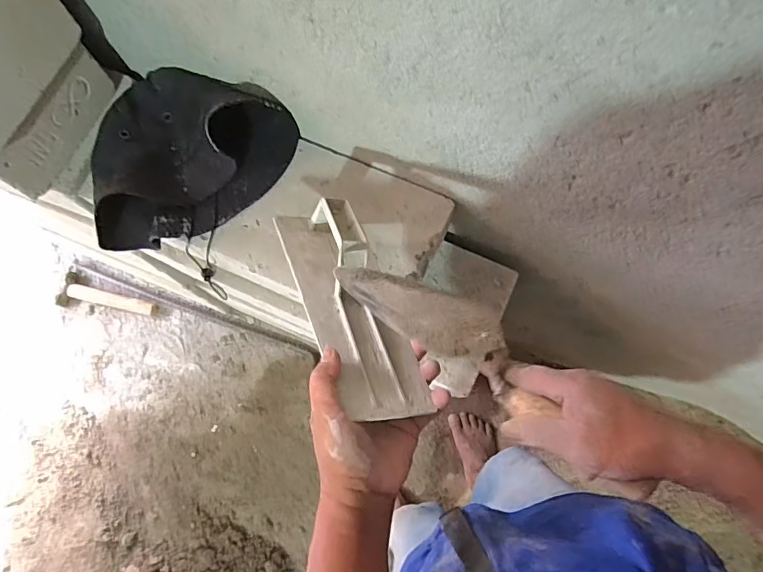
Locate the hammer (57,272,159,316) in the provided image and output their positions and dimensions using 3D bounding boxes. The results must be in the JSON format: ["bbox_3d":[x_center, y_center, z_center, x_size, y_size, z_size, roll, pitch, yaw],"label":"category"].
[{"bbox_3d":[-0.753,0.028,1.289,0.277,0.039,0.095,10,76,4],"label":"hammer"}]

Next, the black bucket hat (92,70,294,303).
[{"bbox_3d":[-0.261,-0.152,0.610,0.236,0.079,0.248,17,77,6],"label":"black bucket hat"}]

